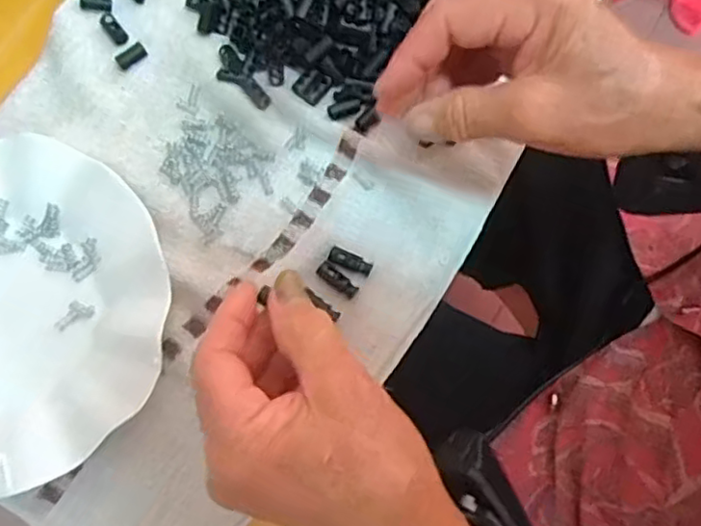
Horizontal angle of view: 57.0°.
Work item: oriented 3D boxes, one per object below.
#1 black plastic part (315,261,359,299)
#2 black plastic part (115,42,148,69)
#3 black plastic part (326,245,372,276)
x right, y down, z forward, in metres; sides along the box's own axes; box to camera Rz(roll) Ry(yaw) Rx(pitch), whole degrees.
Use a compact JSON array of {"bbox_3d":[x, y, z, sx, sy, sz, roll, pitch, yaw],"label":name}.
[{"bbox_3d":[-0.007,0.009,0.348,0.024,0.004,0.009,39,80,8],"label":"black plastic part"},{"bbox_3d":[-0.129,-0.123,0.381,0.019,0.004,0.009,-42,80,-9],"label":"black plastic part"},{"bbox_3d":[0.000,-0.001,0.351,0.024,0.004,0.010,23,78,5],"label":"black plastic part"}]

